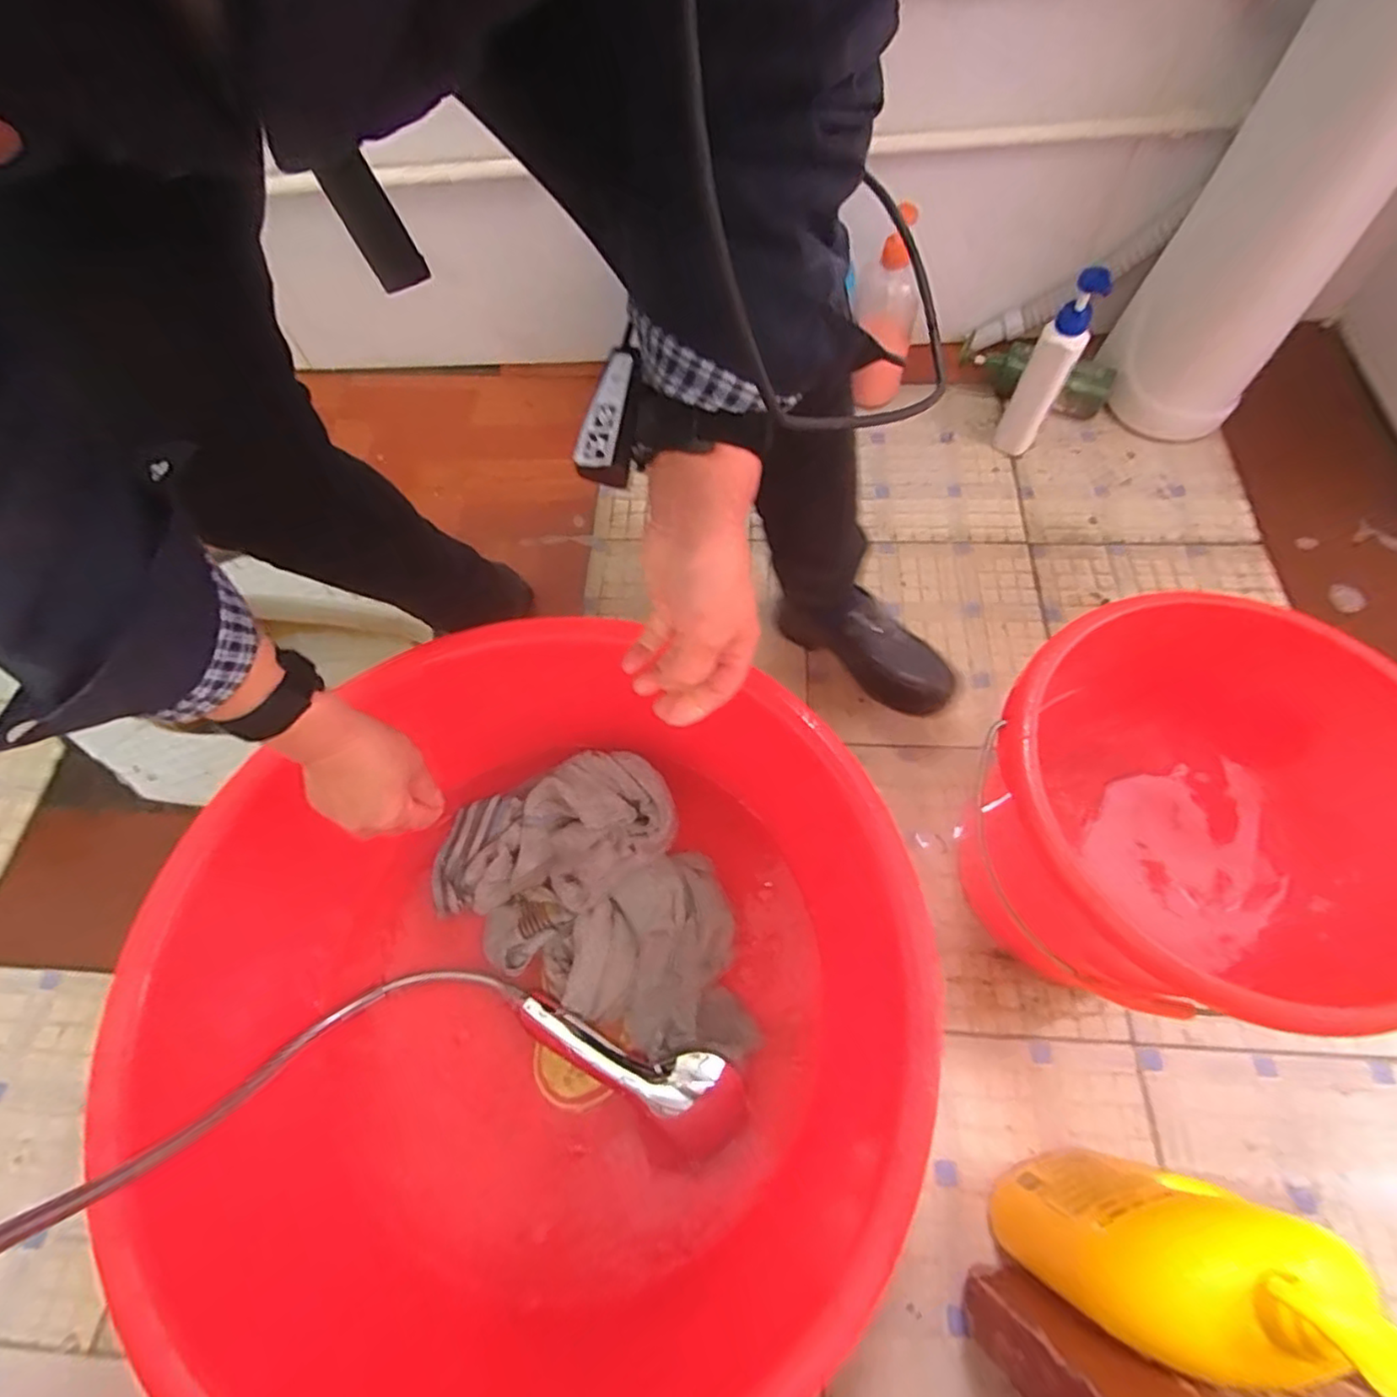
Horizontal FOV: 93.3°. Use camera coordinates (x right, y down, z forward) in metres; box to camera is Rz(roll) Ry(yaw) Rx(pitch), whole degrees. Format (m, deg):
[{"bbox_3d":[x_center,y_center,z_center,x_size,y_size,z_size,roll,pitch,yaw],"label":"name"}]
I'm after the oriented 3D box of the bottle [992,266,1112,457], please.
[{"bbox_3d":[0.418,-0.391,0.798,0.047,0.233,0.041,22,66,14],"label":"bottle"}]

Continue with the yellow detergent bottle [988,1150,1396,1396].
[{"bbox_3d":[0.292,0.359,0.429,0.083,0.304,0.090,13,65,10],"label":"yellow detergent bottle"}]

